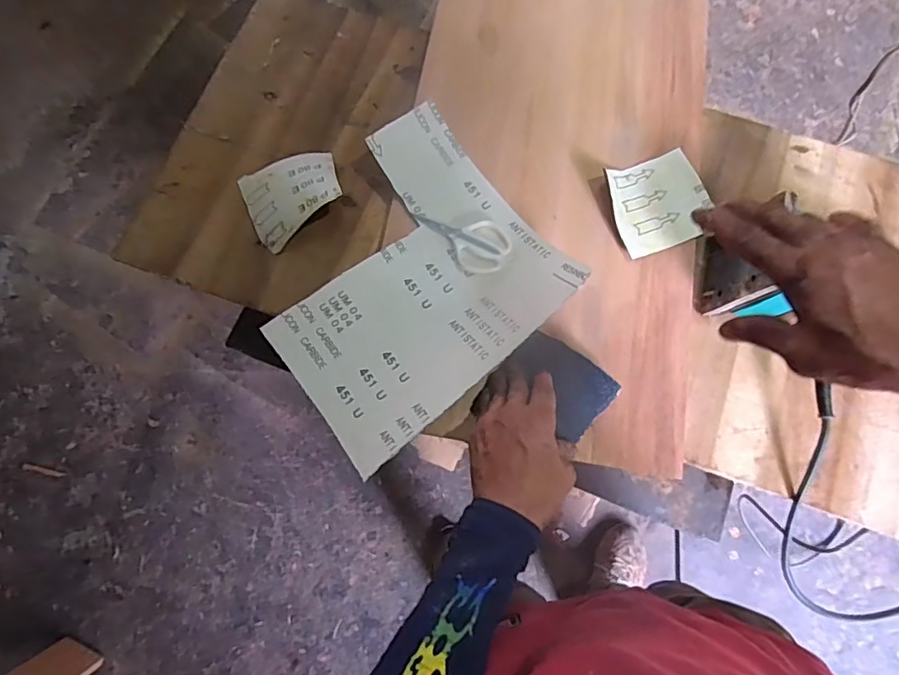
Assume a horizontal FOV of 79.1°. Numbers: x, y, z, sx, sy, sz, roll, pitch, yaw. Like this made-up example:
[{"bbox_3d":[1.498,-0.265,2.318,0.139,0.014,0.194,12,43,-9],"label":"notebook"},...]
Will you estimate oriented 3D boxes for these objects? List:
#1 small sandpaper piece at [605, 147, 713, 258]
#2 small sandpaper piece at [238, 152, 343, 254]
[{"bbox_3d":[0.237,-0.153,0.617,0.108,0.014,0.108,-16,73,-5],"label":"small sandpaper piece"},{"bbox_3d":[-0.185,-0.175,0.637,0.119,0.046,0.108,-29,75,-8],"label":"small sandpaper piece"}]

